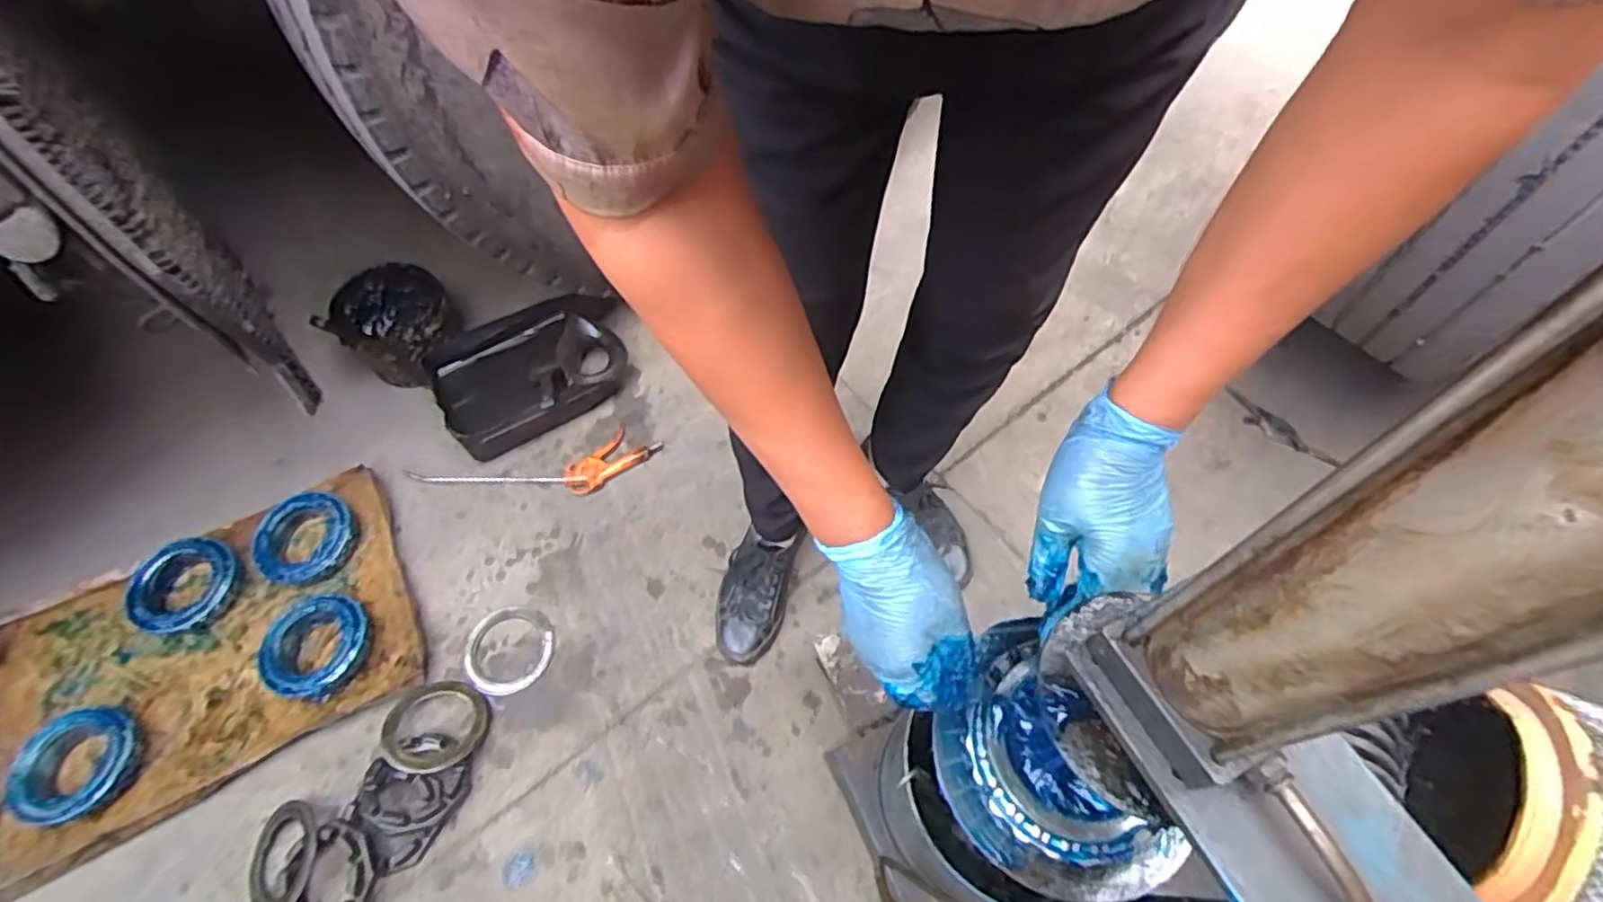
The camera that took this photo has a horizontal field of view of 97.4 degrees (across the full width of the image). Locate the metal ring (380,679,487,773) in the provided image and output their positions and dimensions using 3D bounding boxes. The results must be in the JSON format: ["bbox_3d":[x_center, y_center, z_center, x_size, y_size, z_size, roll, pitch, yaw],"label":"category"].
[{"bbox_3d":[-0.477,0.356,0.917,0.127,0.016,0.117,4,43,-4],"label":"metal ring"}]

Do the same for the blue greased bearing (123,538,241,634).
[{"bbox_3d":[-0.892,0.196,1.017,0.125,0.043,0.134,0,59,1],"label":"blue greased bearing"}]

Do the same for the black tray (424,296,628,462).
[{"bbox_3d":[-0.454,-0.142,1.189,0.318,0.085,0.244,-31,64,-17],"label":"black tray"}]

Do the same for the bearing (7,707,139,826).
[{"bbox_3d":[-0.924,0.401,0.900,0.134,0.036,0.138,-4,59,-2],"label":"bearing"}]

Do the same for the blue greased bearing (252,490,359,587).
[{"bbox_3d":[-0.731,0.133,1.044,0.116,0.058,0.138,27,63,16],"label":"blue greased bearing"}]

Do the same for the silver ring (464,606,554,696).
[{"bbox_3d":[-0.411,0.277,0.989,0.123,0.022,0.121,0,59,1],"label":"silver ring"}]

